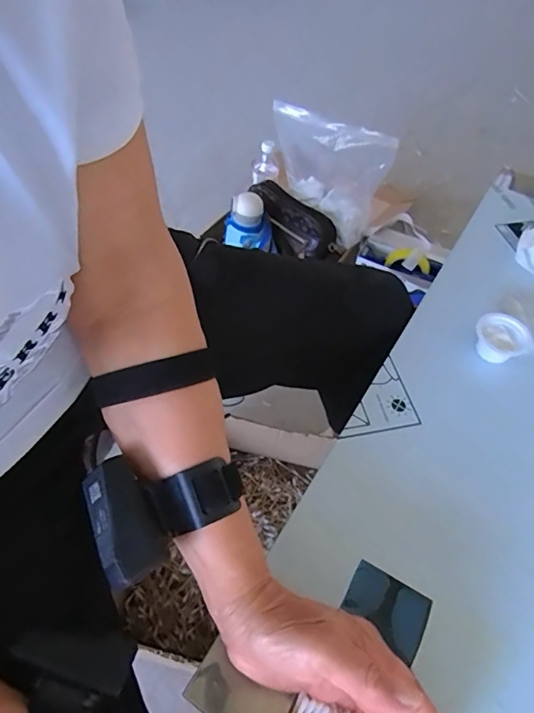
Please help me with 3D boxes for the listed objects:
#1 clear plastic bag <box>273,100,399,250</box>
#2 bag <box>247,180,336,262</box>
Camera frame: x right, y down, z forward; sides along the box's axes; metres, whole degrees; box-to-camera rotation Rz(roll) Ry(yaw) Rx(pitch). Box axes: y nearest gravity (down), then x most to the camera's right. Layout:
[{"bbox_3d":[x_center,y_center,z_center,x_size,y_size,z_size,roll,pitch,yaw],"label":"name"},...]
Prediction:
[{"bbox_3d":[0.123,-0.440,1.121,0.319,0.256,0.093,37,59,22],"label":"clear plastic bag"},{"bbox_3d":[0.055,-0.332,1.161,0.103,0.095,0.248,-38,77,-27],"label":"bag"}]

